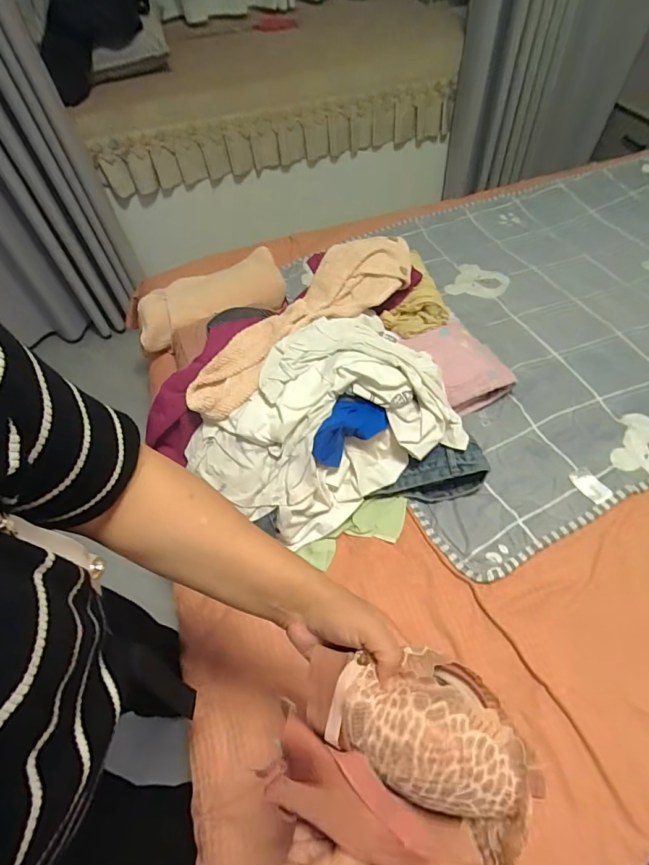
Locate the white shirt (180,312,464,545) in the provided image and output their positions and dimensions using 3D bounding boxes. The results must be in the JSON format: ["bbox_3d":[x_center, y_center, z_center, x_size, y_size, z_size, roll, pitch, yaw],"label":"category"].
[{"bbox_3d":[0.028,-0.019,0.778,0.390,0.192,0.303,-37,60,-19],"label":"white shirt"}]

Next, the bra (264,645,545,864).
[{"bbox_3d":[0.058,0.241,0.336,0.175,0.066,0.137,15,56,16],"label":"bra"}]

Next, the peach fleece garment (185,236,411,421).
[{"bbox_3d":[-0.032,-0.228,0.844,0.145,0.071,0.555,34,65,25],"label":"peach fleece garment"}]

